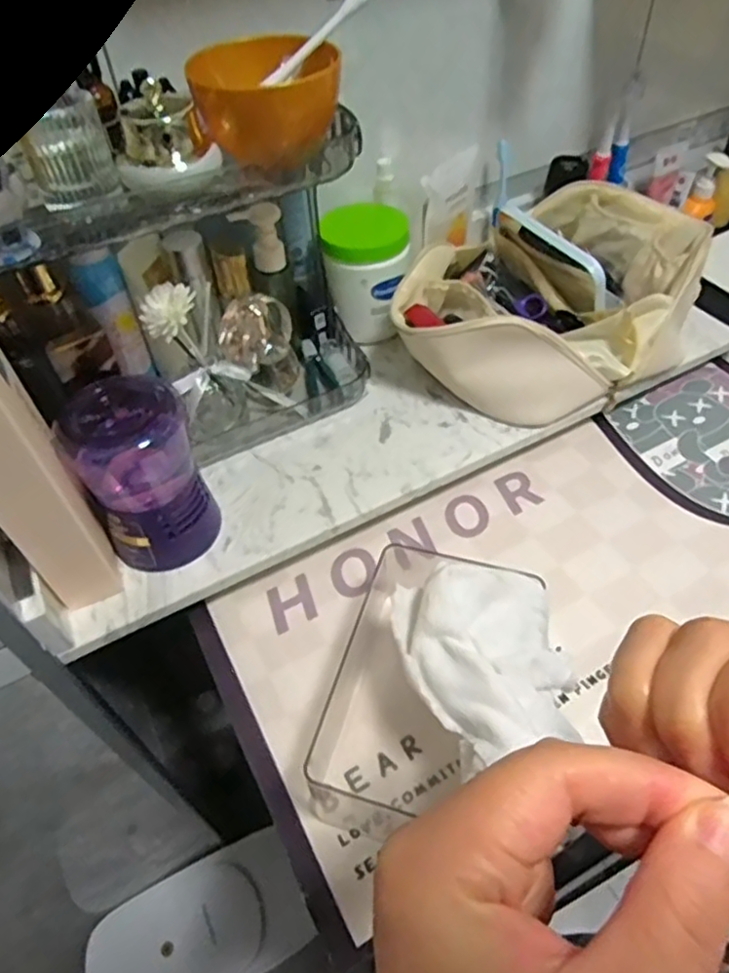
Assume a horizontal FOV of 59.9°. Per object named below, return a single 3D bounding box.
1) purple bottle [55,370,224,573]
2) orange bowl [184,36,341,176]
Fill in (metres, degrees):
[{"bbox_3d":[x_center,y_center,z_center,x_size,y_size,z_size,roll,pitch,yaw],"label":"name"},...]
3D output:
[{"bbox_3d":[-0.166,-0.010,0.481,0.084,0.136,0.090,-22,51,-15],"label":"purple bottle"},{"bbox_3d":[-0.067,-0.271,0.446,0.101,0.060,0.084,-3,49,1],"label":"orange bowl"}]

